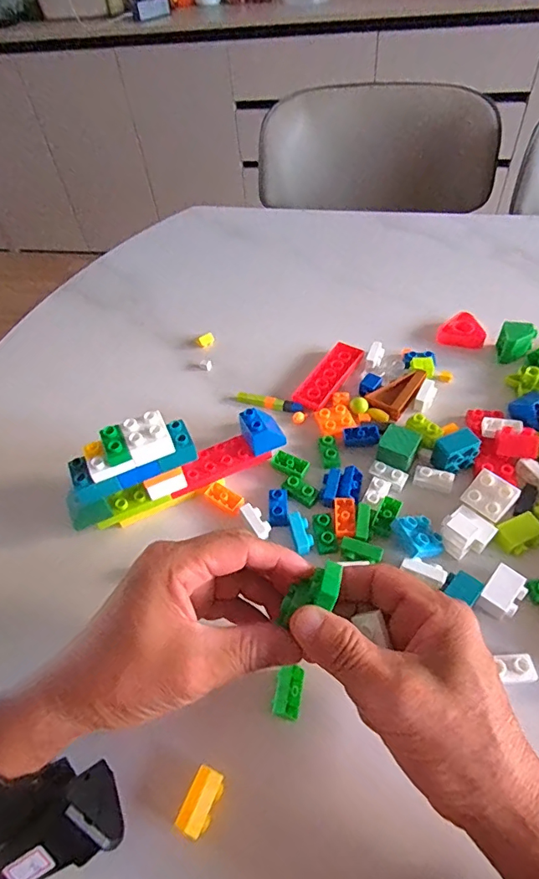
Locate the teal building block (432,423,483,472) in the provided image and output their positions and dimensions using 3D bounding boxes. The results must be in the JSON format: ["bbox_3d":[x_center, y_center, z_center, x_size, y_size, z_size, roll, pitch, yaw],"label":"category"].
[{"bbox_3d":[0.159,0.011,0.406,0.034,0.028,0.027,-19,51,-9],"label":"teal building block"}]

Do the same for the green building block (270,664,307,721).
[{"bbox_3d":[0.012,0.166,0.312,0.018,0.014,0.030,7,52,12],"label":"green building block"}]

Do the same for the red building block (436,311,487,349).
[{"bbox_3d":[0.213,-0.120,0.524,0.049,0.017,0.040,14,53,16],"label":"red building block"}]

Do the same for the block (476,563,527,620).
[{"bbox_3d":[0.166,0.110,0.338,0.023,0.013,0.034,33,61,28],"label":"block"}]

